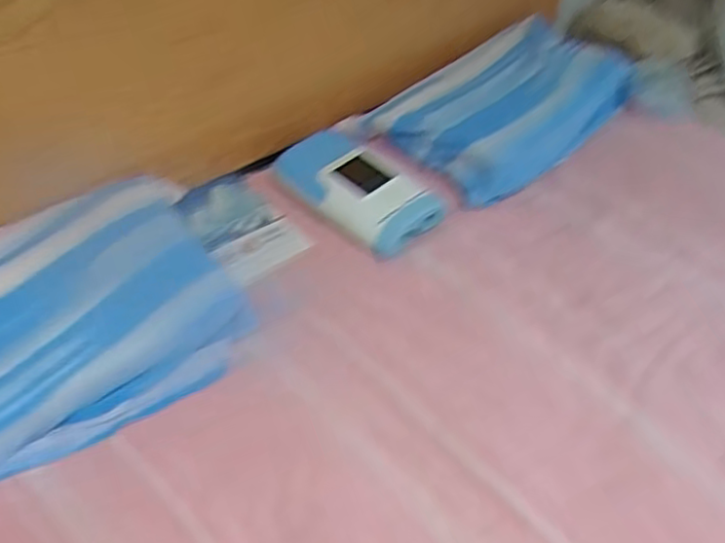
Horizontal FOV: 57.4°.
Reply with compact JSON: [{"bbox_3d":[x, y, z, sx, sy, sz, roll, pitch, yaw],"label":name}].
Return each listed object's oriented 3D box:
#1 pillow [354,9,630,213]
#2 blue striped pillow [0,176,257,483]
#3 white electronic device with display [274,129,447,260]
[{"bbox_3d":[0.302,-0.352,1.368,0.572,0.092,0.335,-31,56,-29],"label":"pillow"},{"bbox_3d":[-0.475,0.112,0.847,0.676,0.122,0.325,-32,57,-30],"label":"blue striped pillow"},{"bbox_3d":[-0.016,-0.153,1.170,0.167,0.057,0.299,-32,57,-29],"label":"white electronic device with display"}]

